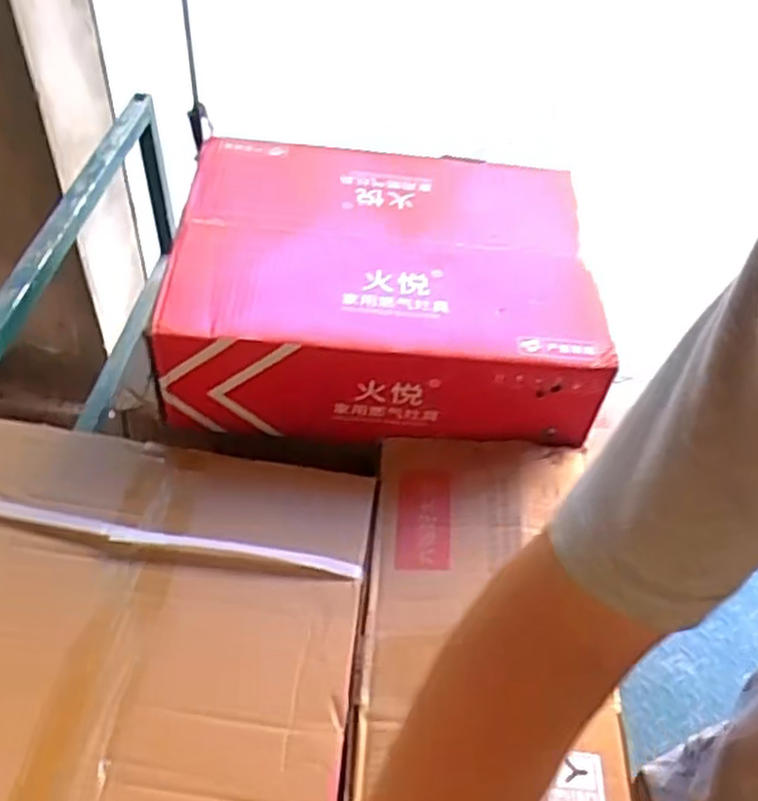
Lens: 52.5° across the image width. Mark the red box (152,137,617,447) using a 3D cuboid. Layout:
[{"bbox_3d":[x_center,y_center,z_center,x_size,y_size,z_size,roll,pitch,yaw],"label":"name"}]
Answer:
[{"bbox_3d":[0.005,-0.123,0.794,0.395,0.128,0.310,3,48,-2],"label":"red box"}]

